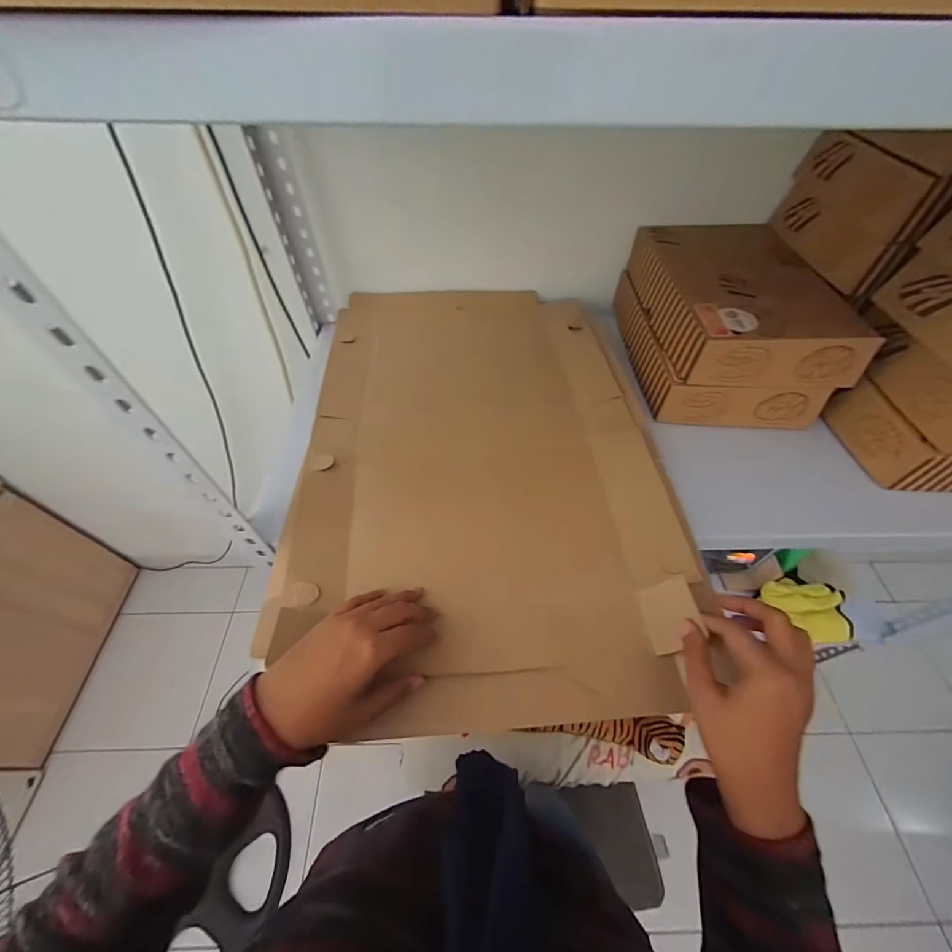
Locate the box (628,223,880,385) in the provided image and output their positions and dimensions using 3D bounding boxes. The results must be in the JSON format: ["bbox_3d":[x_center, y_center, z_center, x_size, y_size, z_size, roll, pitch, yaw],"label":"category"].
[{"bbox_3d":[0.326,-0.229,0.509,0.201,0.061,0.272,2,55,0],"label":"box"}]

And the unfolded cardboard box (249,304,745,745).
[{"bbox_3d":[0.002,-0.047,0.498,0.385,0.084,0.588,0,55,-2],"label":"unfolded cardboard box"}]

